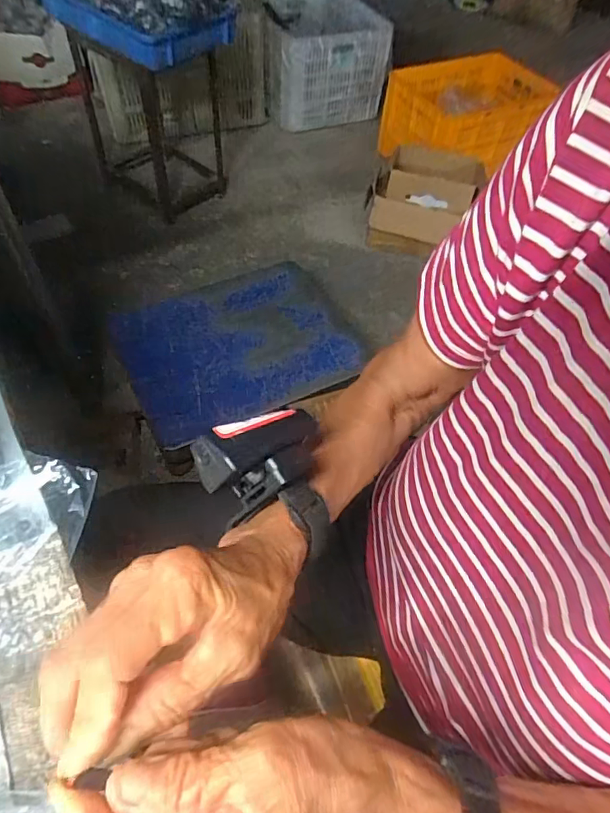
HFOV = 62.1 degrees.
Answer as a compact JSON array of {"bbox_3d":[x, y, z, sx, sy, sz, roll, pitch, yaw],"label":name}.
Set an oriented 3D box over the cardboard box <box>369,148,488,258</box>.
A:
[{"bbox_3d":[0.342,-0.608,1.529,0.319,0.242,0.177,0,55,-5],"label":"cardboard box"}]

